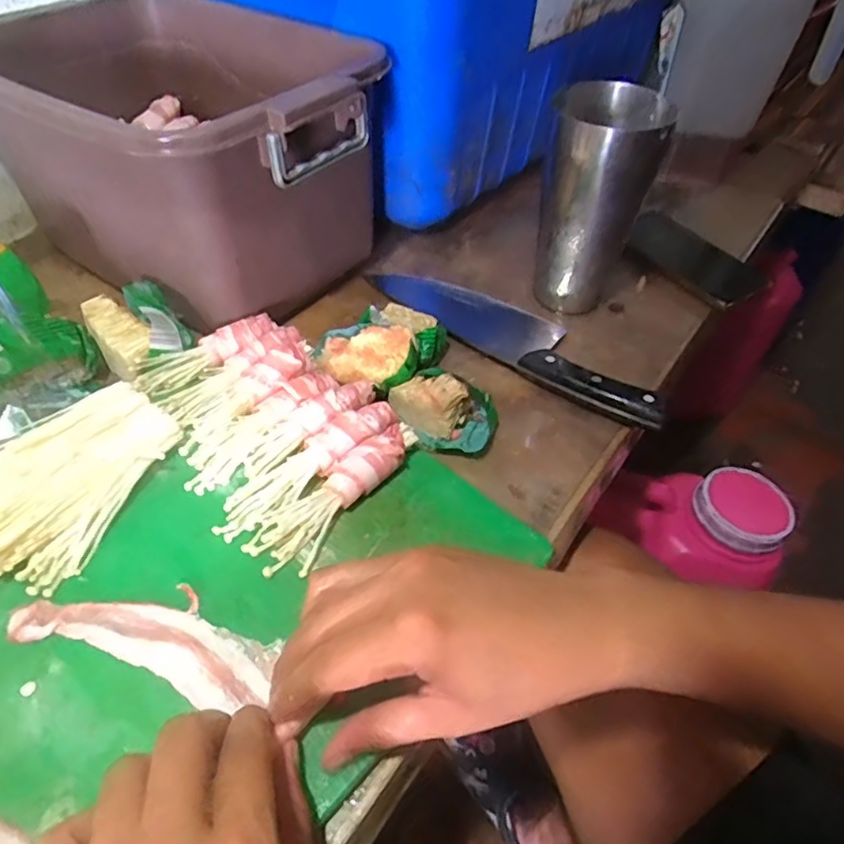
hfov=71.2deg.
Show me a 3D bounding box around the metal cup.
[{"bbox_3d":[0.141,-0.179,0.499,0.079,0.170,0.079,1,47,-1],"label":"metal cup"}]

